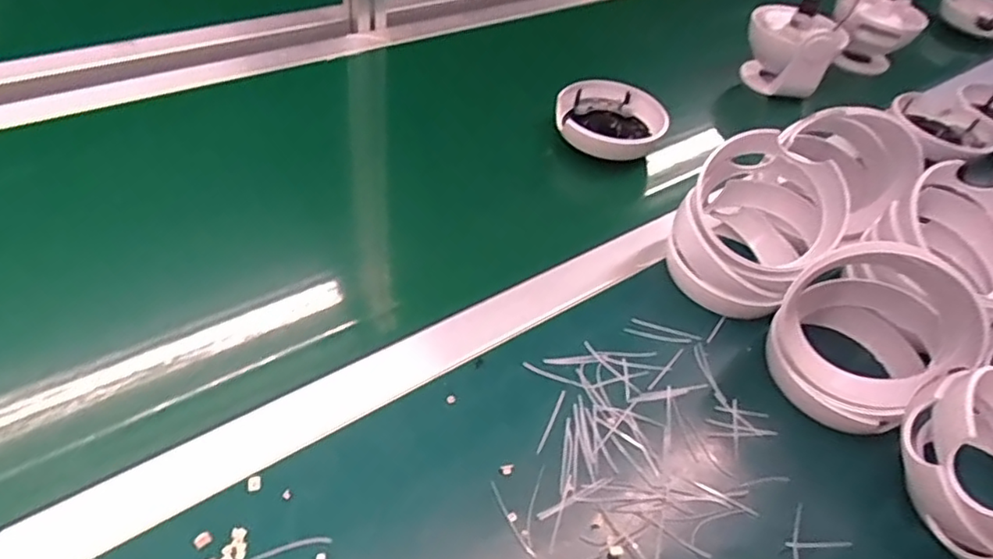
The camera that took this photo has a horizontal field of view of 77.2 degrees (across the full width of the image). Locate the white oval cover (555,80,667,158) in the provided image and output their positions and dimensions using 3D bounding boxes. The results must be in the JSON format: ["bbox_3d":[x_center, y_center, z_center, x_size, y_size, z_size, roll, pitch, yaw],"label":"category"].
[{"bbox_3d":[0.120,-0.169,0.656,0.108,0.030,0.109,27,49,16],"label":"white oval cover"}]

